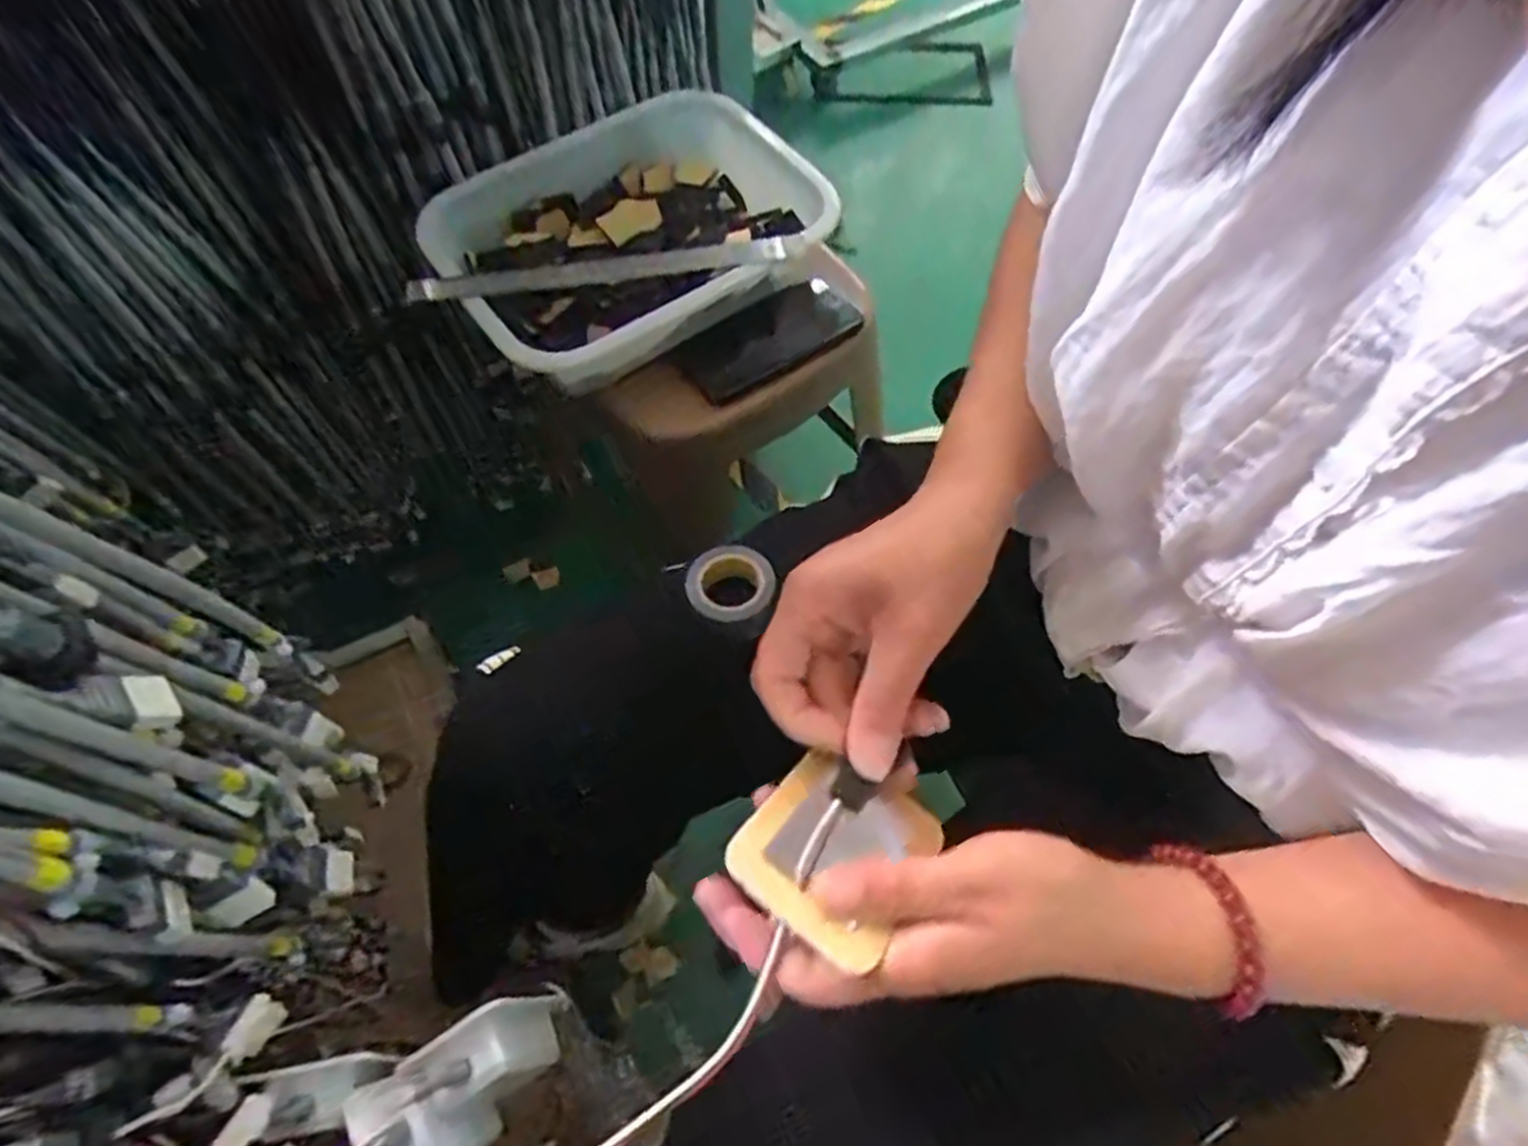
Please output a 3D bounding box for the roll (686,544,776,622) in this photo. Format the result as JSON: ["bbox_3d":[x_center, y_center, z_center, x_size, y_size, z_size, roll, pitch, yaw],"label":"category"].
[{"bbox_3d":[-0.019,0.010,0.420,0.045,0.027,0.043,0,62,0],"label":"roll"}]

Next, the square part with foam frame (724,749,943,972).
[{"bbox_3d":[0.026,0.102,0.287,0.061,0.010,0.064,29,53,22],"label":"square part with foam frame"}]

